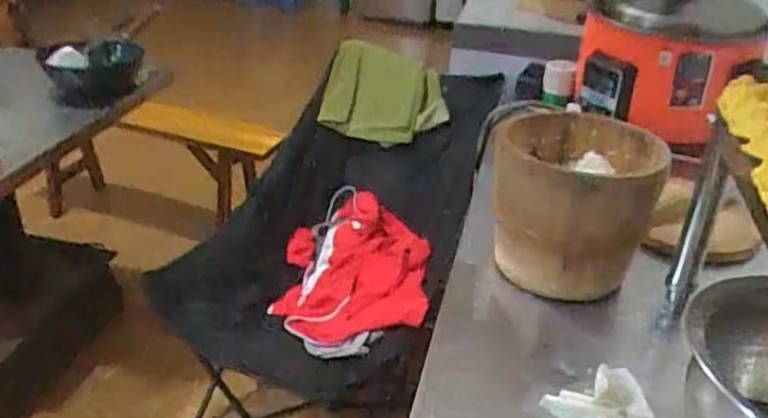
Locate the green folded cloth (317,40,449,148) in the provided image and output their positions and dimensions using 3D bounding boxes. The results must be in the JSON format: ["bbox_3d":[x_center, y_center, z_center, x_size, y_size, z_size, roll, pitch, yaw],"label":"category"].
[{"bbox_3d":[-0.013,-0.272,1.647,0.312,0.218,0.116,25,37,32],"label":"green folded cloth"}]

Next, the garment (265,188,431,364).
[{"bbox_3d":[-0.076,0.142,1.581,0.338,0.169,0.477,4,30,1],"label":"garment"}]

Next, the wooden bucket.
[{"bbox_3d":[0.265,-0.002,0.968,0.224,0.185,0.204,6,30,4],"label":"wooden bucket"}]

